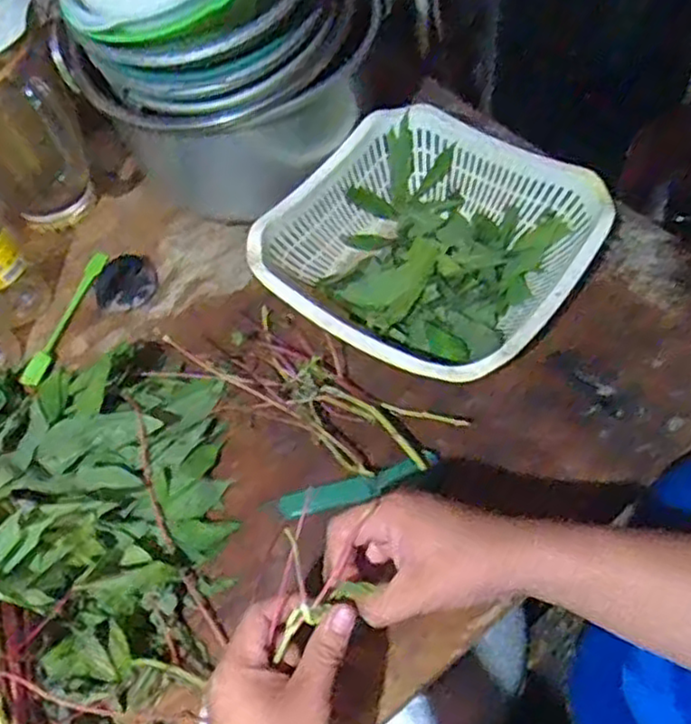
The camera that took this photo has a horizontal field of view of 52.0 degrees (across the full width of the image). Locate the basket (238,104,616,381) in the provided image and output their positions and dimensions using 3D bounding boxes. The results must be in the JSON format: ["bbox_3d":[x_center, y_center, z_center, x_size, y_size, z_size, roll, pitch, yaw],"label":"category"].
[{"bbox_3d":[0.078,-0.105,0.713,0.285,0.107,0.275,31,61,24],"label":"basket"}]

